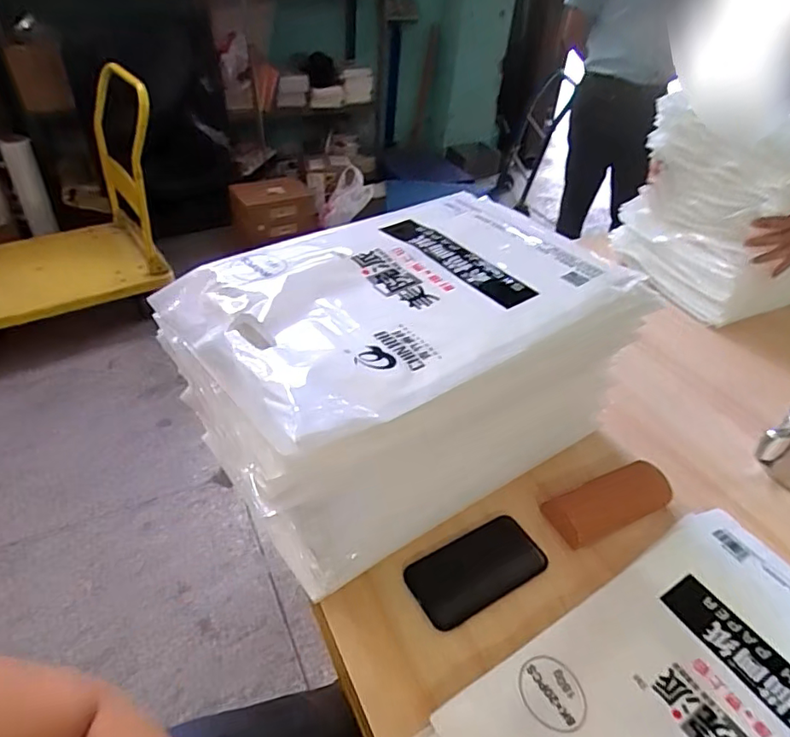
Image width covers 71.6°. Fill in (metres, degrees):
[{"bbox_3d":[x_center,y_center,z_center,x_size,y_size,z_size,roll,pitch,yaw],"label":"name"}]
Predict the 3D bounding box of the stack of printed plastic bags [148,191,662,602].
[{"bbox_3d":[0.014,-0.002,0.633,0.445,0.233,0.289,-23,47,-29],"label":"stack of printed plastic bags"}]

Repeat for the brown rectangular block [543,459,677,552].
[{"bbox_3d":[0.263,0.160,0.663,0.167,0.024,0.058,-14,44,-21],"label":"brown rectangular block"}]

